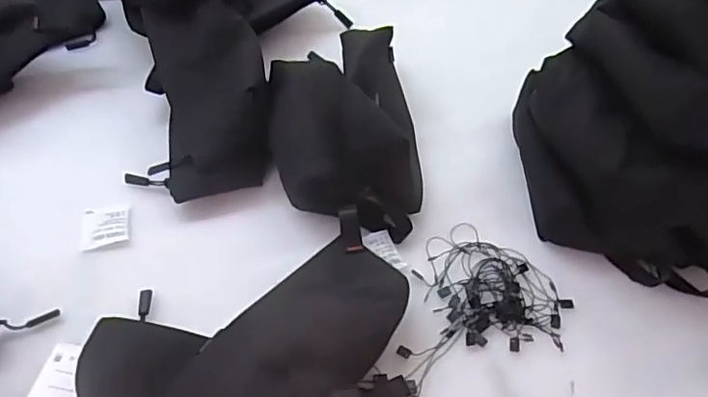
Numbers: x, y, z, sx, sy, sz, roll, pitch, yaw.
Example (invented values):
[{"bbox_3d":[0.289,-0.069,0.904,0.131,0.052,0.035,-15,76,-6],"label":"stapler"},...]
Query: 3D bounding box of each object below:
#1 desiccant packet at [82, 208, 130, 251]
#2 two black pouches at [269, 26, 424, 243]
[{"bbox_3d":[-0.213,0.023,0.498,0.039,0.004,0.040,-10,56,-6],"label":"desiccant packet"},{"bbox_3d":[-0.007,-0.068,0.513,0.130,0.074,0.206,-5,56,-3],"label":"two black pouches"}]

